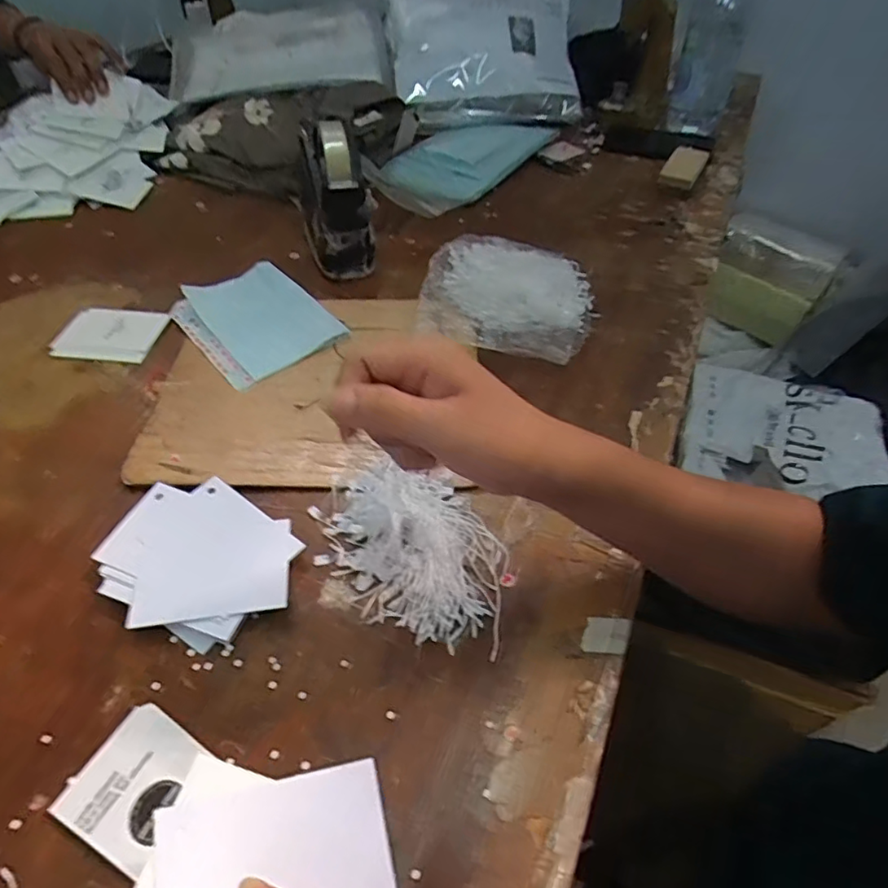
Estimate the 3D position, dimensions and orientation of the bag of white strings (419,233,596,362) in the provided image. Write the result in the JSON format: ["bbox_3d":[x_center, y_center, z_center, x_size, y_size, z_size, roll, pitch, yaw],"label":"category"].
[{"bbox_3d":[0.066,-0.153,0.596,0.169,0.029,0.164,9,50,8],"label":"bag of white strings"}]

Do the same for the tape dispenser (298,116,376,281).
[{"bbox_3d":[-0.130,-0.294,0.672,0.075,0.120,0.190,-8,50,-7],"label":"tape dispenser"}]

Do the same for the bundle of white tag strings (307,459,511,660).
[{"bbox_3d":[-0.025,0.072,0.412,0.150,0.024,0.105,18,52,15],"label":"bundle of white tag strings"}]

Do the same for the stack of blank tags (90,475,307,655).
[{"bbox_3d":[-0.170,0.081,0.407,0.137,0.016,0.104,25,54,20],"label":"stack of blank tags"}]

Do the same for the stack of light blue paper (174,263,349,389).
[{"bbox_3d":[-0.191,-0.128,0.590,0.124,0.012,0.160,-33,57,-25],"label":"stack of light blue paper"}]

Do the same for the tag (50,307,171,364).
[{"bbox_3d":[-0.332,-0.111,0.579,0.096,0.008,0.072,7,50,6],"label":"tag"}]

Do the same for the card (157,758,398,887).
[{"bbox_3d":[-0.070,0.186,0.254,0.098,0.004,0.069,3,52,-30],"label":"card"}]

